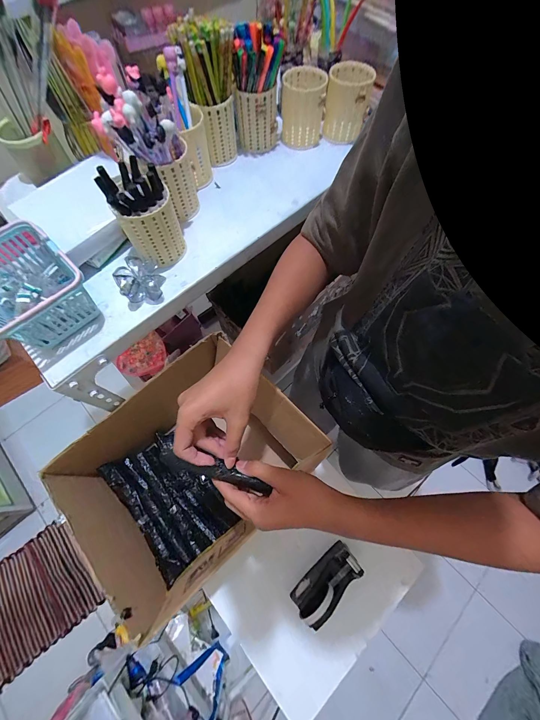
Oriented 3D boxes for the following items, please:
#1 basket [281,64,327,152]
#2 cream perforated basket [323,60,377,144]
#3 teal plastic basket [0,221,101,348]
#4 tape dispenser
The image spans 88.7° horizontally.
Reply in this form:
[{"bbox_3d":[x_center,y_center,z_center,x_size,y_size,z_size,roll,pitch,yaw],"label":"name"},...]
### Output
[{"bbox_3d":[0.066,-0.515,0.569,0.086,0.098,0.086,3,67,1],"label":"basket"},{"bbox_3d":[0.157,-0.524,0.565,0.084,0.094,0.093,15,68,6],"label":"cream perforated basket"},{"bbox_3d":[-0.334,-0.099,0.387,0.159,0.078,0.129,42,73,16],"label":"teal plastic basket"},{"bbox_3d":[0.117,0.466,0.576,0.159,0.094,0.059,-37,72,-15],"label":"tape dispenser"}]

